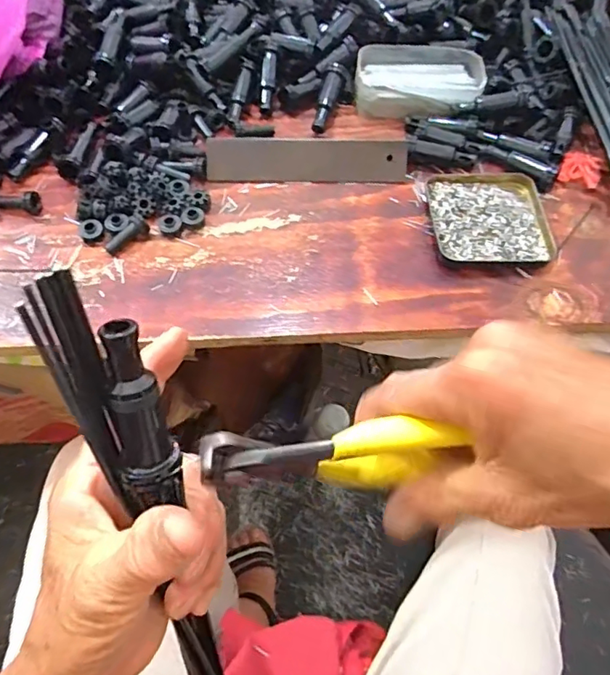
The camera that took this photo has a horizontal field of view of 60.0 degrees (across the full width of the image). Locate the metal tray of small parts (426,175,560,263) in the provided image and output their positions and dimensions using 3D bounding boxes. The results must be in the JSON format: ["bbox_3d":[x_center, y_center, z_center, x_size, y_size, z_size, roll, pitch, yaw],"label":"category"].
[{"bbox_3d":[0.156,-0.104,0.450,0.096,0.009,0.095,-3,60,-3],"label":"metal tray of small parts"}]

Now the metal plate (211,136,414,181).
[{"bbox_3d":[0.003,-0.158,0.467,0.173,0.007,0.038,0,102,-1],"label":"metal plate"}]

